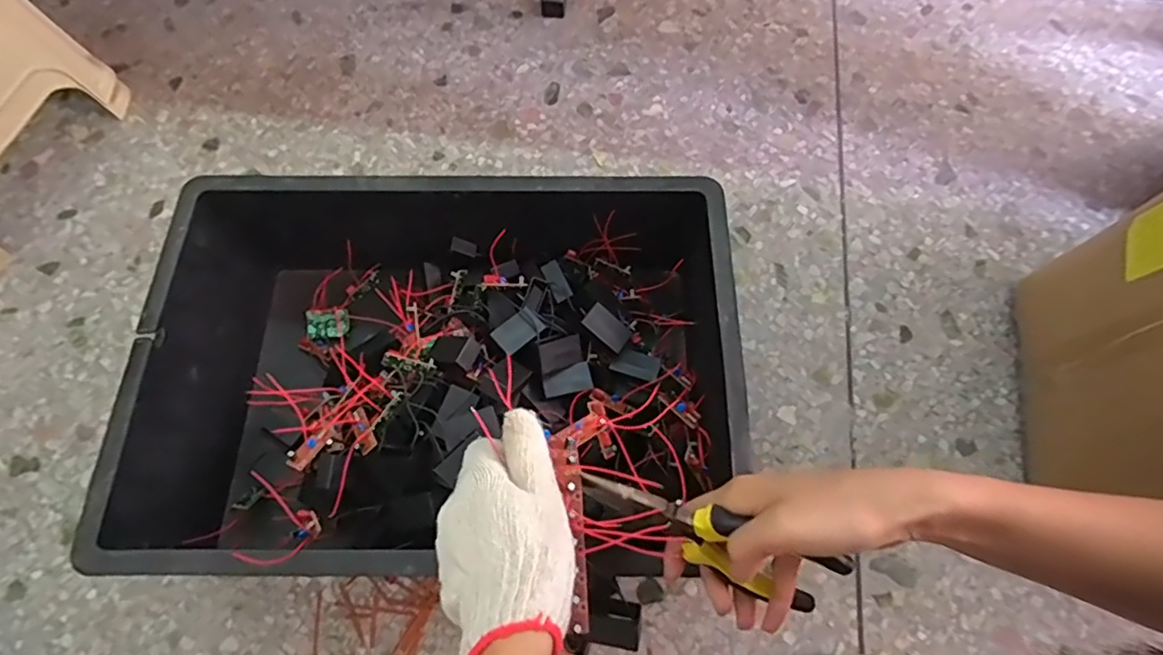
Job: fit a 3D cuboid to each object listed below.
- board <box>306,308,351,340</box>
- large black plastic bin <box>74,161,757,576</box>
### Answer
[{"bbox_3d":[-0.285,-0.005,0.678,0.049,0.007,0.034,-4,76,-3],"label":"board"},{"bbox_3d":[-0.122,0.051,0.586,0.508,0.180,0.346,0,66,1],"label":"large black plastic bin"}]

